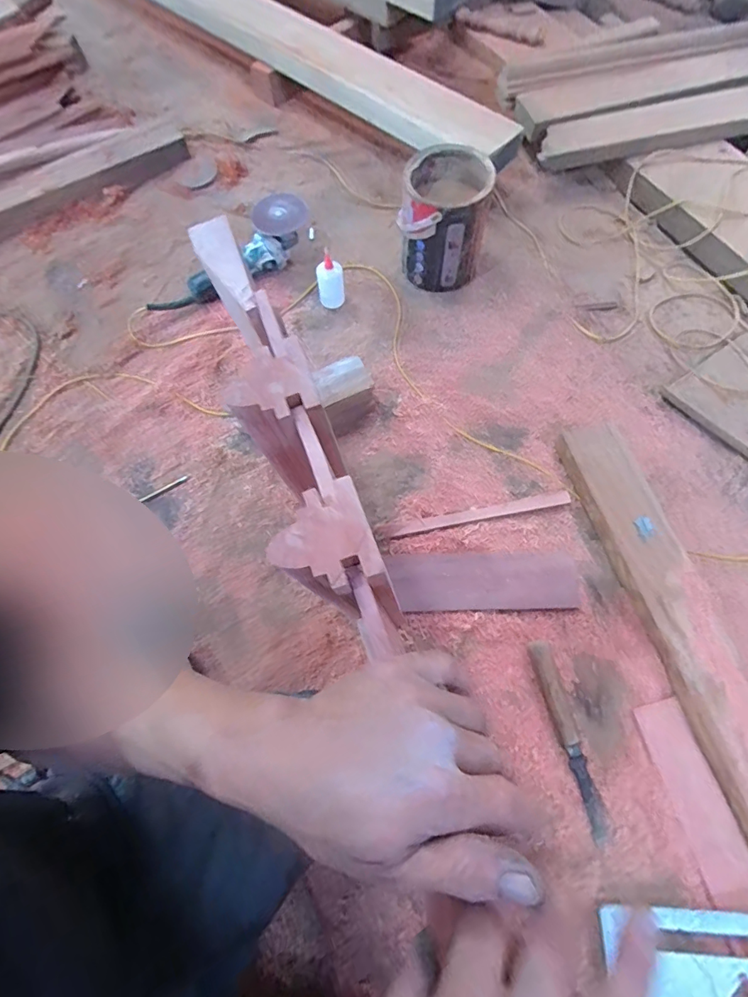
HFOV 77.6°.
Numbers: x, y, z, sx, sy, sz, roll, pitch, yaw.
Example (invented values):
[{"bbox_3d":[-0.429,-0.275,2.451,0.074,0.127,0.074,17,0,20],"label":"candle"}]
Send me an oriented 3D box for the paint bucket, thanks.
[{"bbox_3d":[0.147,-0.578,0.974,0.167,0.192,0.182,14,70,8],"label":"paint bucket"}]

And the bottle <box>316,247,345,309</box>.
[{"bbox_3d":[-0.093,-0.469,1.009,0.058,0.098,0.054,-7,68,0],"label":"bottle"}]

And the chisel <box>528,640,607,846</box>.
[{"bbox_3d":[0.284,0.345,0.674,0.031,0.046,0.267,-15,68,-4],"label":"chisel"}]

